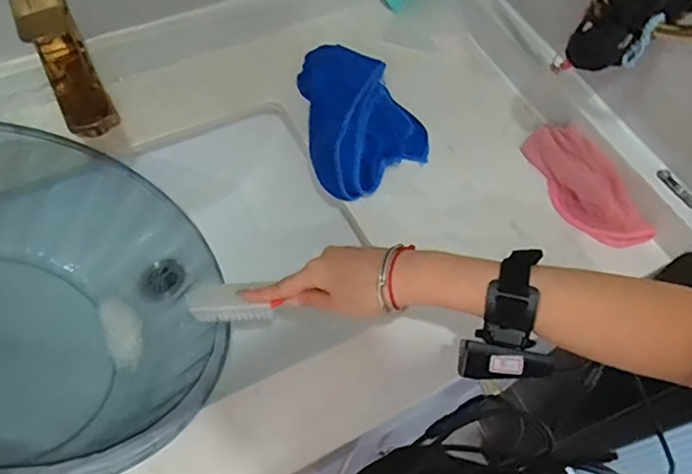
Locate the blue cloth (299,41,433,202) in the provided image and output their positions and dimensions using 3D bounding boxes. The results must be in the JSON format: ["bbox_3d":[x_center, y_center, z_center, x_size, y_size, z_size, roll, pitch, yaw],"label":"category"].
[{"bbox_3d":[0.002,-0.138,0.626,0.135,0.059,0.171,-36,69,-21],"label":"blue cloth"}]

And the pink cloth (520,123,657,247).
[{"bbox_3d":[0.257,-0.056,0.606,0.059,0.039,0.159,-24,65,-16],"label":"pink cloth"}]

